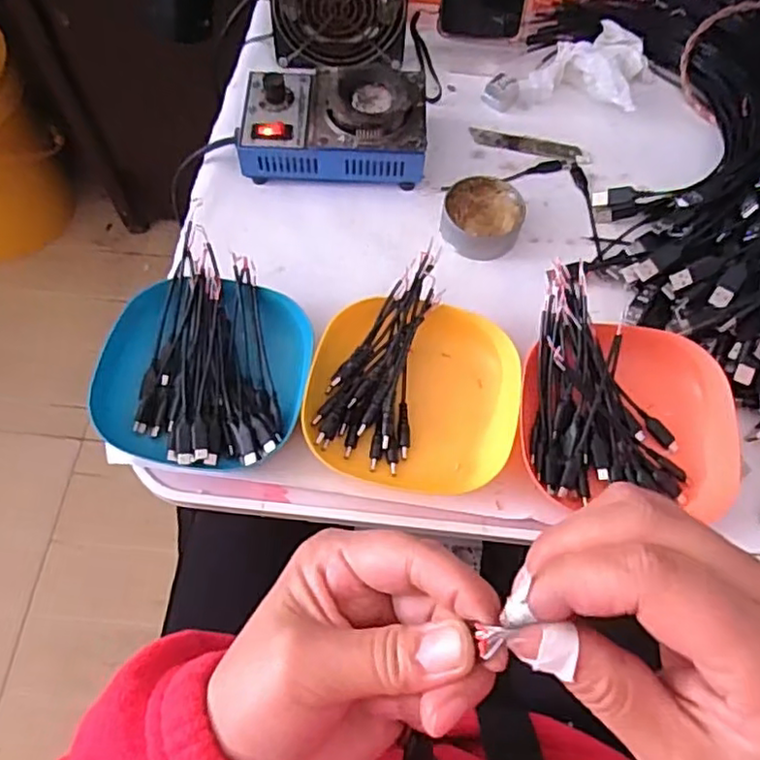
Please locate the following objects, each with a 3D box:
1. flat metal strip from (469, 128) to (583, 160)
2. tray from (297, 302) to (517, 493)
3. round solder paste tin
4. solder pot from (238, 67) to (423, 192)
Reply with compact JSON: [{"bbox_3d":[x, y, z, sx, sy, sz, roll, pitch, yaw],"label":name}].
[{"bbox_3d":[0.130,-0.210,0.584,0.098,0.004,0.015,15,65,6],"label":"flat metal strip"},{"bbox_3d":[0.023,0.011,0.454,0.141,0.033,0.125,10,64,3],"label":"tray"},{"bbox_3d":[0.083,-0.131,0.526,0.063,0.026,0.063,1,64,-1],"label":"round solder paste tin"},{"bbox_3d":[-0.038,-0.215,0.548,0.150,0.062,0.096,3,64,0],"label":"solder pot"}]

